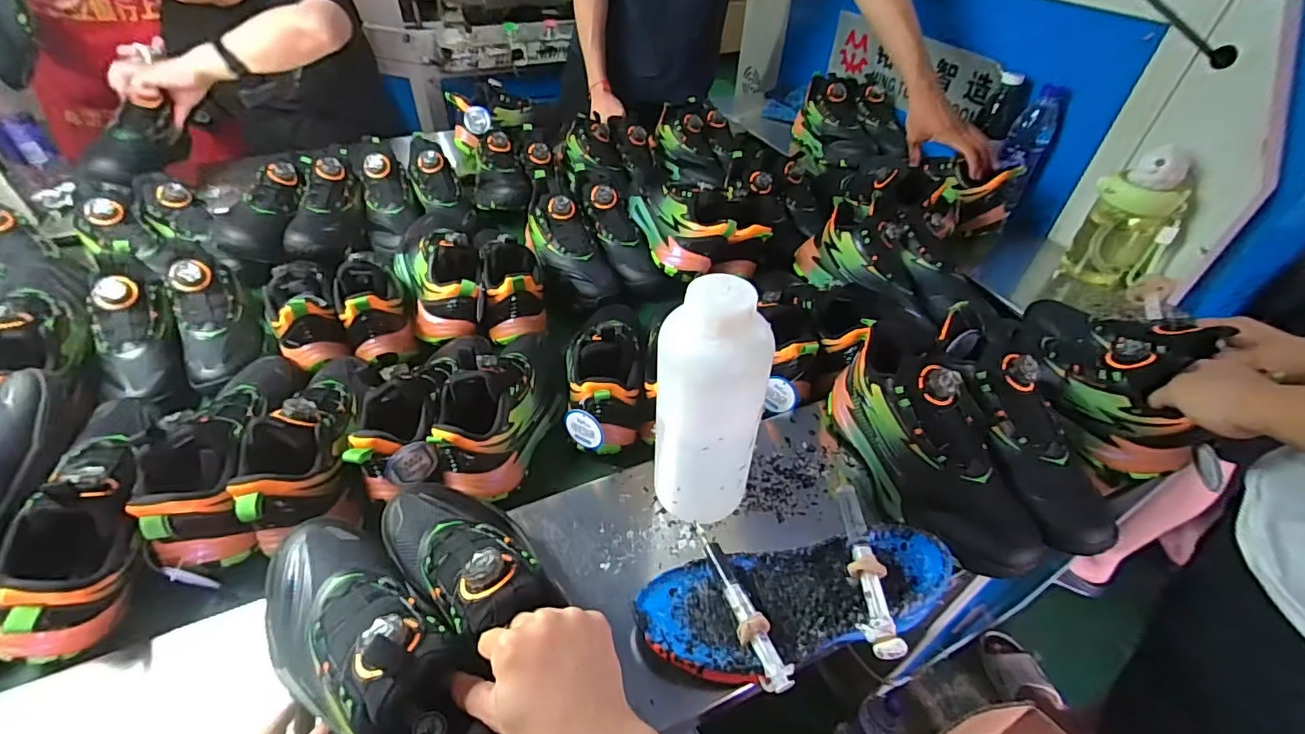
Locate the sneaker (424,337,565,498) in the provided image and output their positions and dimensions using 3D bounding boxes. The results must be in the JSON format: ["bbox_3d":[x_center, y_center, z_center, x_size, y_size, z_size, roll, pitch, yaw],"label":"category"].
[{"bbox_3d":[-0.166,0.034,0.613,0.090,0.115,0.218,10,44,9],"label":"sneaker"}]

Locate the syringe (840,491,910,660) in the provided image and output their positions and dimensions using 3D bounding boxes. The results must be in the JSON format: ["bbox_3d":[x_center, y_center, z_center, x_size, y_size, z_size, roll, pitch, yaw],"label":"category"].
[{"bbox_3d":[0.182,0.170,0.475,0.026,0.033,0.150,3,43,1],"label":"syringe"}]

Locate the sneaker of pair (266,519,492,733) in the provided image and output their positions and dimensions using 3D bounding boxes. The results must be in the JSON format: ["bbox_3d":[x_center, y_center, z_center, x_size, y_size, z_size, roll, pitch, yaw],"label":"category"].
[{"bbox_3d":[-0.187,0.198,0.377,0.243,0.110,0.087,25,48,29],"label":"sneaker of pair"}]

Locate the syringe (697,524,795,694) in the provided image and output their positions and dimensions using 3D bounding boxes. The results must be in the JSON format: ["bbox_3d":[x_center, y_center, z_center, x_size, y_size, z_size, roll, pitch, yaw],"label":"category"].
[{"bbox_3d":[0.069,0.197,0.461,0.024,0.022,0.144,-16,46,-19],"label":"syringe"}]

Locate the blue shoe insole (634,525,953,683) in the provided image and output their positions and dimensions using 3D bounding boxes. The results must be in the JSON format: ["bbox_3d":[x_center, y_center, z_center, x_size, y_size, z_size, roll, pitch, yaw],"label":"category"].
[{"bbox_3d":[0.125,0.197,0.468,0.265,0.030,0.096,-6,44,-9],"label":"blue shoe insole"}]

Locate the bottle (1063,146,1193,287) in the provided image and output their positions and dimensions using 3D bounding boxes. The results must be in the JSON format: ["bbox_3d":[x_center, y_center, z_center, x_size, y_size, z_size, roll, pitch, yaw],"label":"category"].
[{"bbox_3d":[0.706,-0.213,0.817,0.100,0.201,0.073,5,43,3],"label":"bottle"}]

